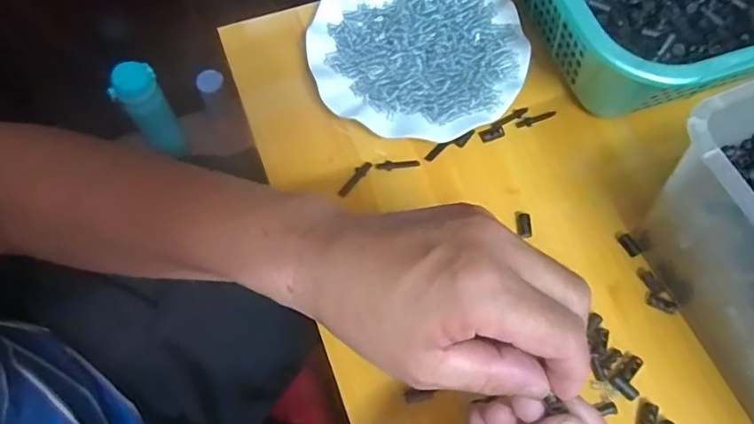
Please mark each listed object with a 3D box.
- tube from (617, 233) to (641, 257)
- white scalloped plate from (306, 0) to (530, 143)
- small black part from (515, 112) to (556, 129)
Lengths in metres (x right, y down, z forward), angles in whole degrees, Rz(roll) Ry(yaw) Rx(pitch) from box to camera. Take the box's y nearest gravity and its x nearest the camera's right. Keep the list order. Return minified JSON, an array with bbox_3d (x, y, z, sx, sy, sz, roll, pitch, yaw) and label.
[{"bbox_3d":[0.193,0.025,0.418,0.009,0.006,0.019,-26,69,-11],"label":"tube"},{"bbox_3d":[0.035,-0.141,0.475,0.178,0.016,0.173,0,67,-1],"label":"white scalloped plate"},{"bbox_3d":[0.136,-0.080,0.467,0.037,0.004,0.008,-25,69,-11],"label":"small black part"}]

